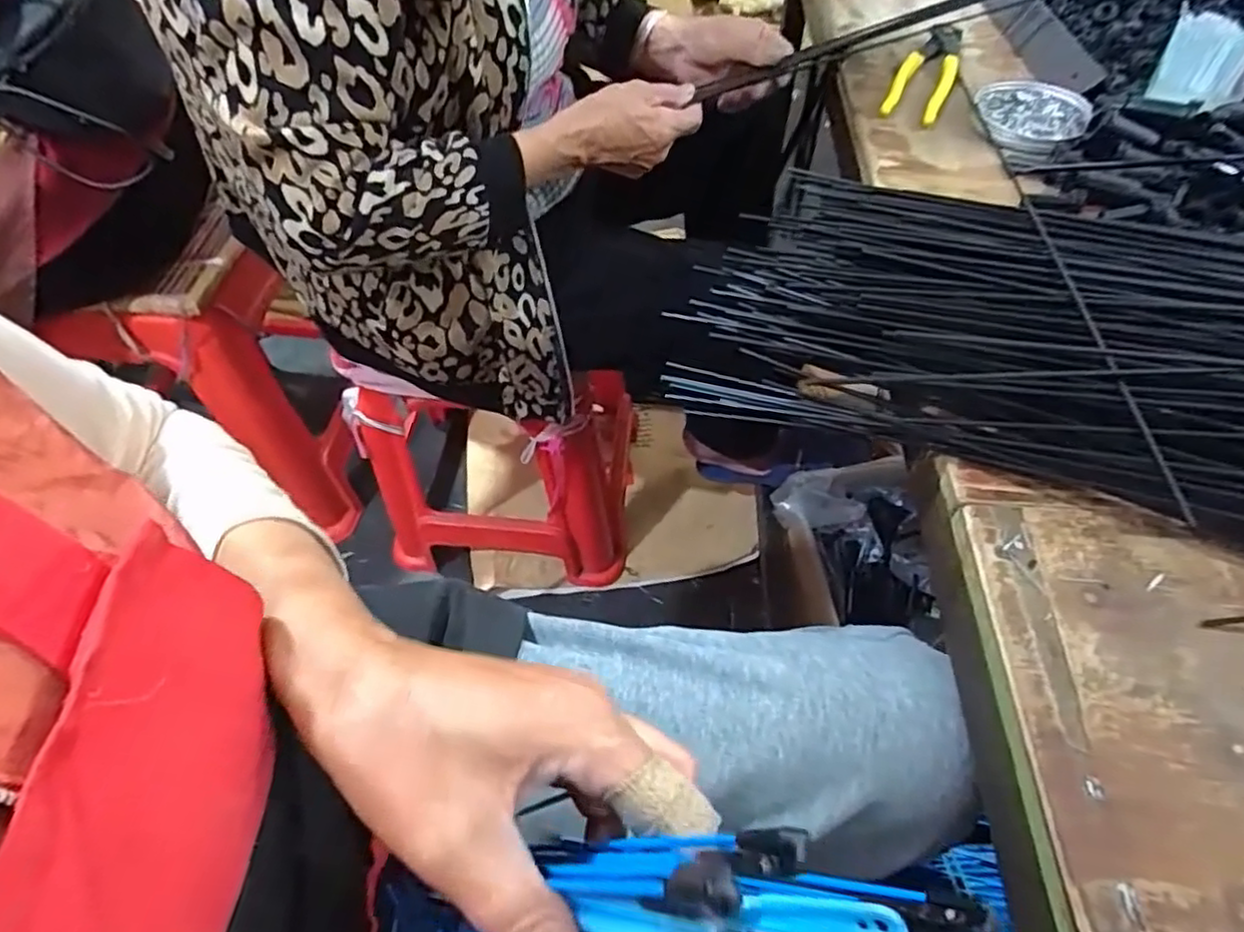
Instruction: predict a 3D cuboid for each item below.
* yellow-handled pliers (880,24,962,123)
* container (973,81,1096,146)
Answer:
[{"bbox_3d":[0.272,-0.350,0.598,0.045,0.019,0.155,23,58,17],"label":"yellow-handled pliers"},{"bbox_3d":[0.334,-0.288,0.551,0.085,0.013,0.078,-1,55,1],"label":"container"}]

